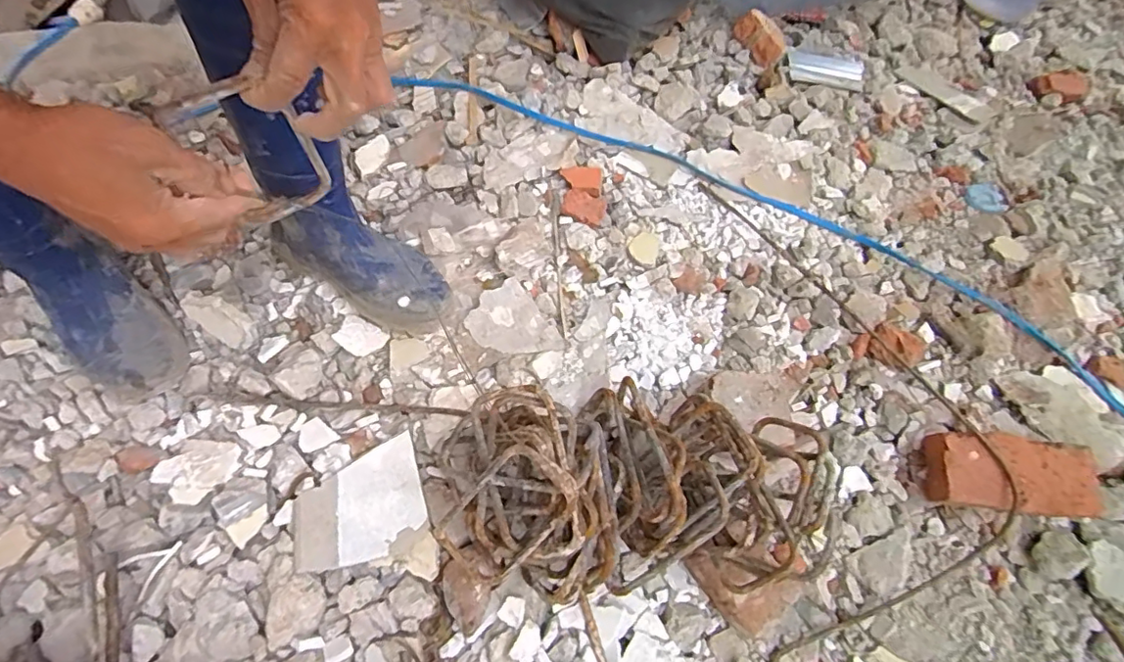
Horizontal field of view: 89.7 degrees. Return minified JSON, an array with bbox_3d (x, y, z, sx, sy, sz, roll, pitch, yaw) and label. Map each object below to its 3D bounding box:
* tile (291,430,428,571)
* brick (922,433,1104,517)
[{"bbox_3d":[-0.212,0.183,0.591,0.128,0.013,0.114,-16,59,-13],"label":"tile"},{"bbox_3d":[0.494,0.161,0.629,0.150,0.053,0.081,10,63,-1],"label":"brick"}]

